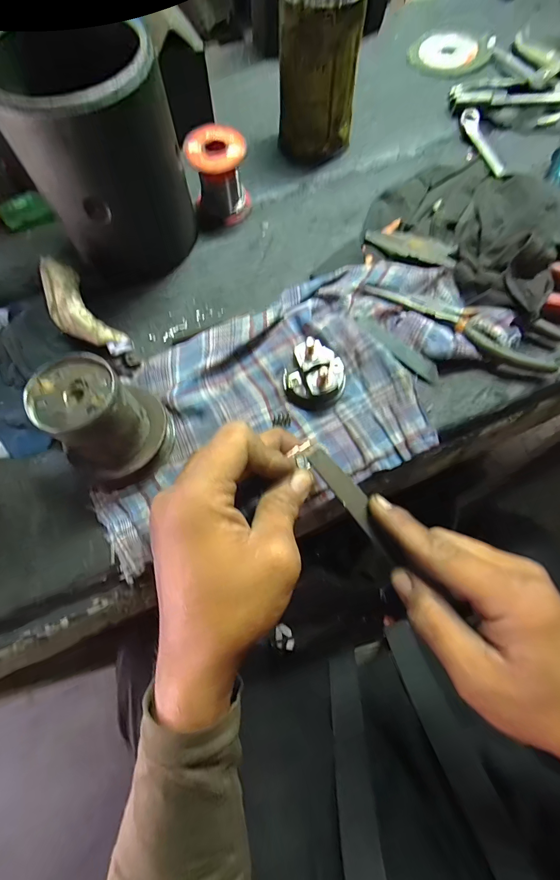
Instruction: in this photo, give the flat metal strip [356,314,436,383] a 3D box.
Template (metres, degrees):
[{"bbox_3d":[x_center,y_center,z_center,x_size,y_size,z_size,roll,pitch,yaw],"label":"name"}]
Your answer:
[{"bbox_3d":[0.092,-0.072,0.286,0.078,0.004,0.014,39,84,7],"label":"flat metal strip"}]

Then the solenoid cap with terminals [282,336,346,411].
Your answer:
[{"bbox_3d":[0.026,-0.050,0.268,0.045,0.032,0.044,-1,68,1],"label":"solenoid cap with terminals"}]

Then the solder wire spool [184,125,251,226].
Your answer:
[{"bbox_3d":[-0.054,-0.241,0.336,0.050,0.057,0.048,-4,68,0],"label":"solder wire spool"}]

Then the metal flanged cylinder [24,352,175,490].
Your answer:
[{"bbox_3d":[-0.113,-0.013,0.237,0.061,0.068,0.066,-2,68,1],"label":"metal flanged cylinder"}]

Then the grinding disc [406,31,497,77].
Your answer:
[{"bbox_3d":[0.211,-0.483,0.455,0.094,0.008,0.094,-1,68,1],"label":"grinding disc"}]

